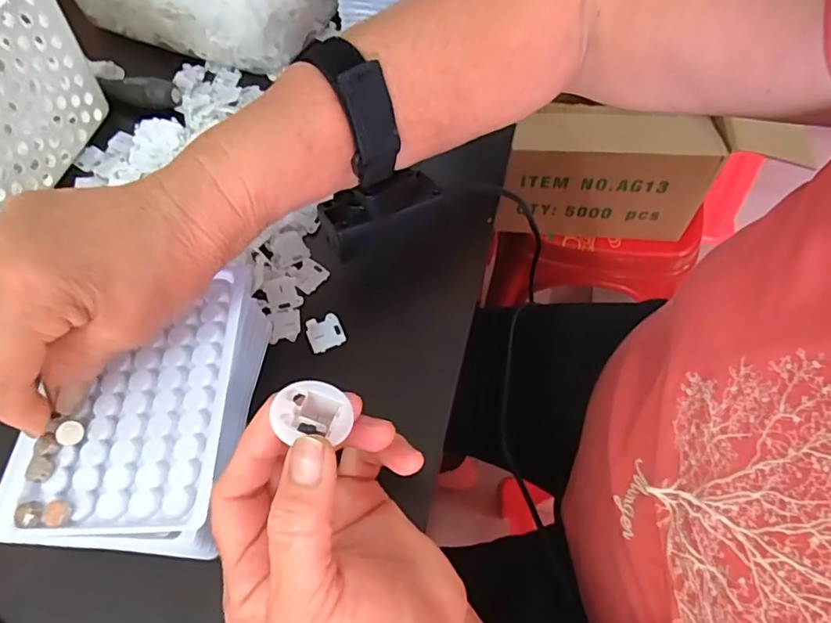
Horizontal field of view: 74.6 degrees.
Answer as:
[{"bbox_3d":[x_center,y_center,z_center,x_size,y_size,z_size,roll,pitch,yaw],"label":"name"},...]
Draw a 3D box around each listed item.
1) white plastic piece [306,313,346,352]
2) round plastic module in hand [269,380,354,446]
[{"bbox_3d":[-0.054,0.013,0.326,0.020,0.006,0.021,-21,64,-12],"label":"white plastic piece"},{"bbox_3d":[-0.044,0.044,0.229,0.028,0.013,0.028,11,45,-11],"label":"round plastic module in hand"}]

